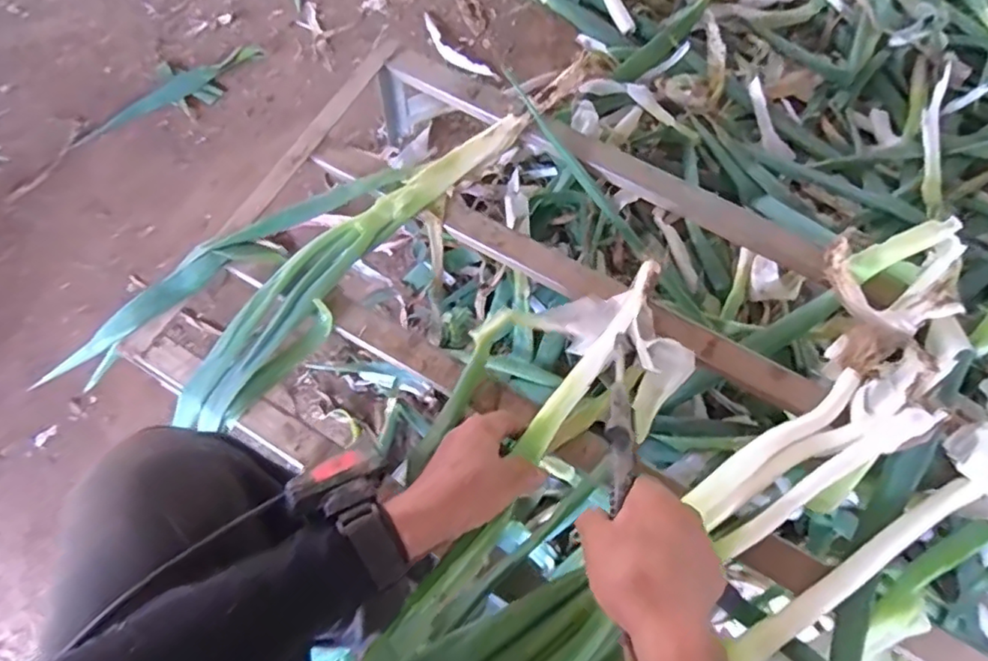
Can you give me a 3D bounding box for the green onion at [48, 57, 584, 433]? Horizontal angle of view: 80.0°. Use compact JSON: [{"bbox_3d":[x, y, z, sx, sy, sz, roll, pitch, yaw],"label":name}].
[{"bbox_3d":[-0.159,-0.147,0.733,0.715,0.044,0.191,-41,73,-15],"label":"green onion"}]

